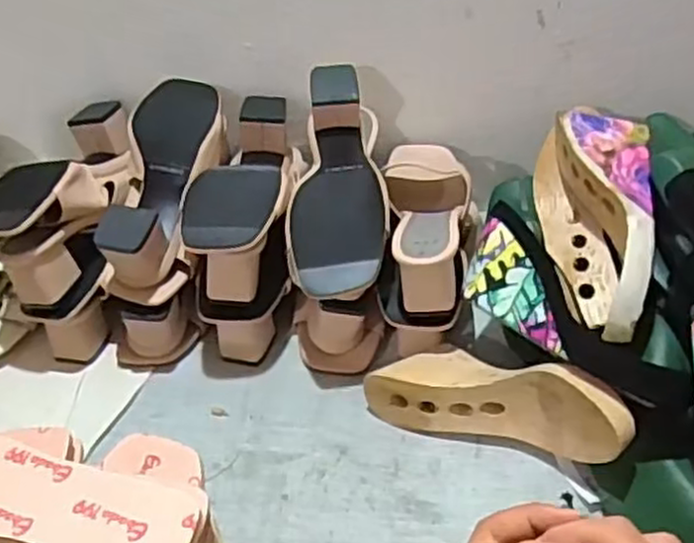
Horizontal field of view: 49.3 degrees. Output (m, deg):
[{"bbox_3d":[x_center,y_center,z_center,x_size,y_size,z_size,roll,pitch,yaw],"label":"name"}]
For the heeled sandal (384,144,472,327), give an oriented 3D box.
[{"bbox_3d":[0.080,-0.062,0.740,0.073,0.070,0.234,-3,43,5],"label":"heeled sandal"}]

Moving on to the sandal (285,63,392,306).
[{"bbox_3d":[-0.006,-0.083,0.719,0.086,0.073,0.239,-2,59,5],"label":"sandal"}]

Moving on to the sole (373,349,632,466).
[{"bbox_3d":[0.130,0.106,0.640,0.230,0.082,0.078,3,41,36],"label":"sole"}]

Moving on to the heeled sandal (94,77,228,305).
[{"bbox_3d":[-0.175,-0.086,0.752,0.096,0.097,0.239,-1,44,7],"label":"heeled sandal"}]

